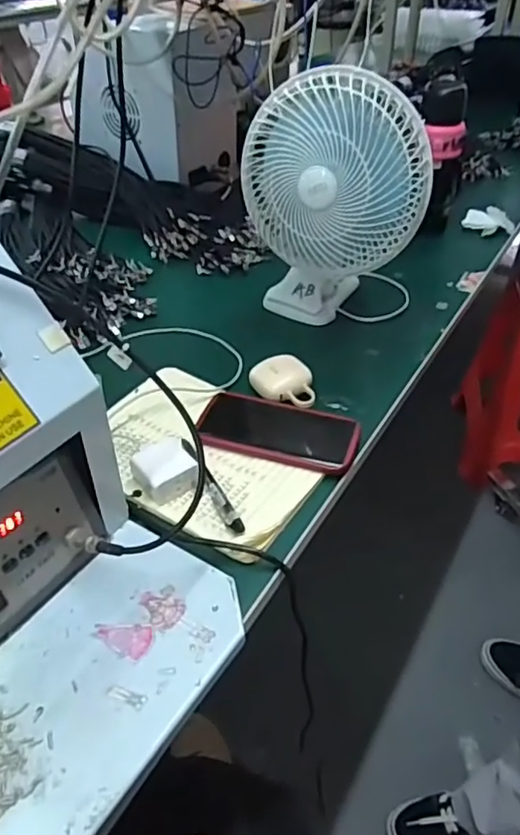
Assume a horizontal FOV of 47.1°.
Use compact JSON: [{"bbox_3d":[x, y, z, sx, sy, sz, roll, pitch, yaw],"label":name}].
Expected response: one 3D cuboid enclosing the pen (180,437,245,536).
[{"bbox_3d":[-0.046,0.061,0.571,0.015,0.013,0.132,-18,44,-19],"label":"pen"}]

